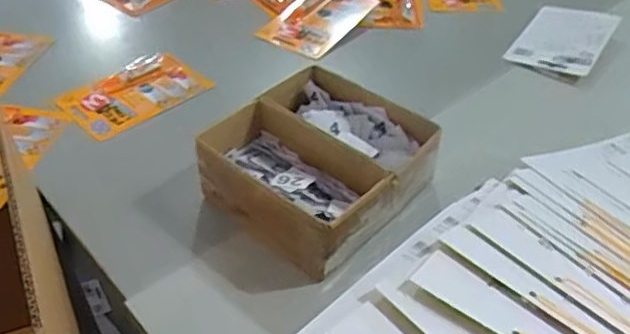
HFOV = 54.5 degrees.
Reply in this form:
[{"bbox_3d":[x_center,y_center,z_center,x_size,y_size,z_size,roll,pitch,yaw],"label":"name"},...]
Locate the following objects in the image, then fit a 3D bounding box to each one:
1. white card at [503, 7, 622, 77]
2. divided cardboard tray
[{"bbox_3d":[0.329,-0.172,0.810,0.103,0.010,0.137,26,58,26],"label":"white card"},{"bbox_3d":[0.003,-0.006,0.599,0.174,0.069,0.177,30,50,29],"label":"divided cardboard tray"}]

